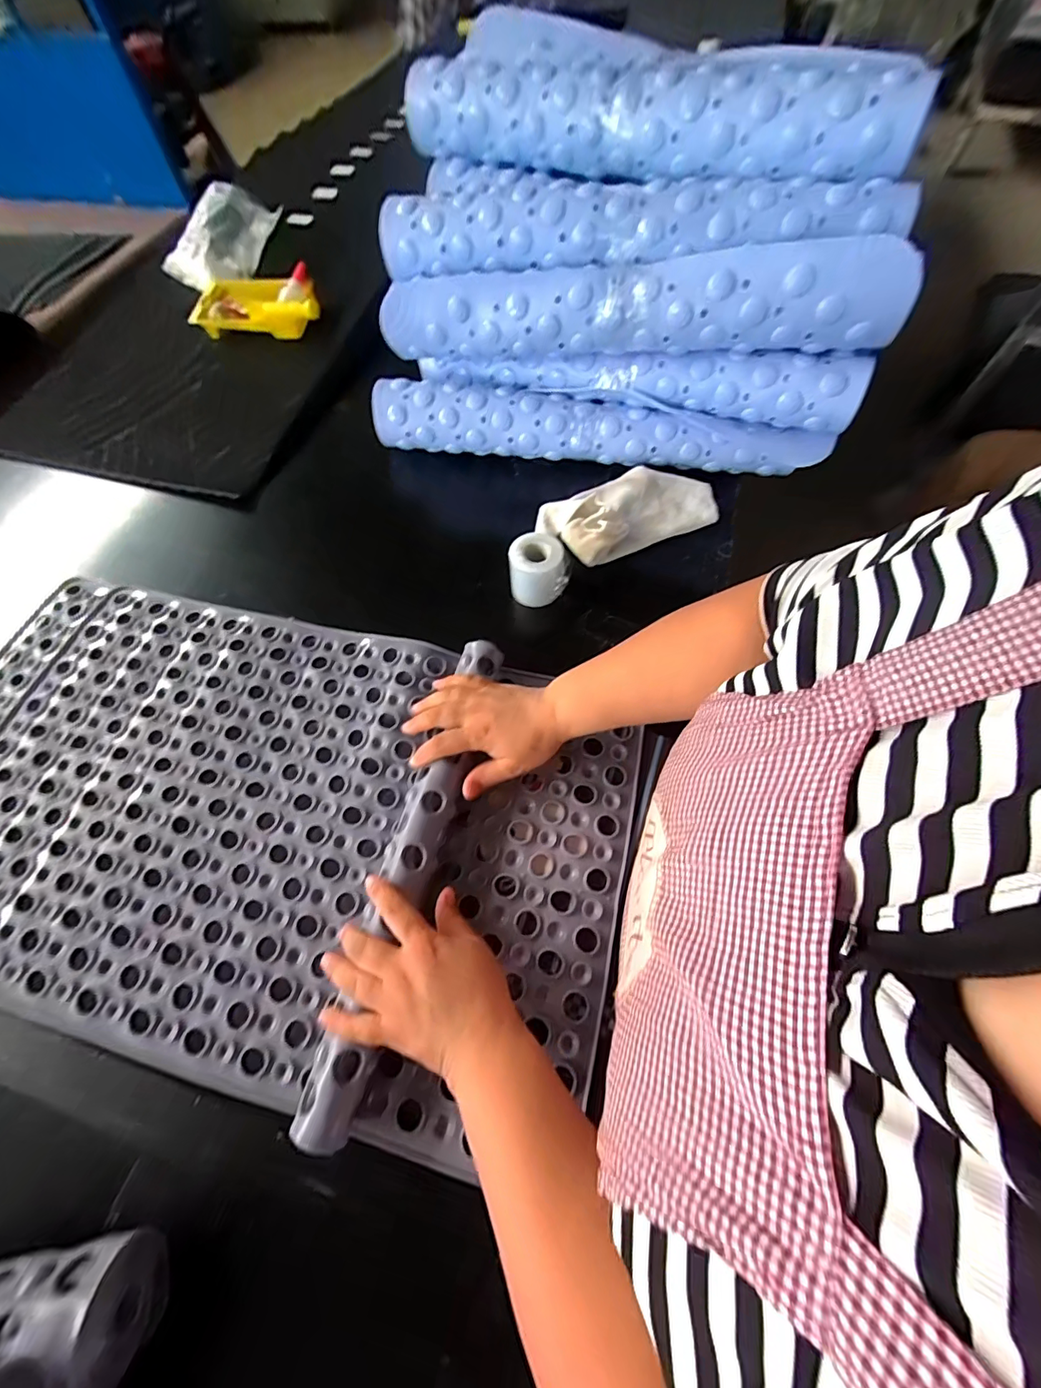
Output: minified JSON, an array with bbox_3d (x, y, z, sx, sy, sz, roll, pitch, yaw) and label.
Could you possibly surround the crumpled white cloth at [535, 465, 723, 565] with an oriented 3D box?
[{"bbox_3d":[0.152,-0.261,0.650,0.257,0.048,0.122,-23,66,-8],"label":"crumpled white cloth"}]

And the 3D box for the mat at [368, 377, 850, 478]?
[{"bbox_3d":[0.094,-0.384,0.689,0.636,0.071,0.075,10,66,7],"label":"mat"}]

